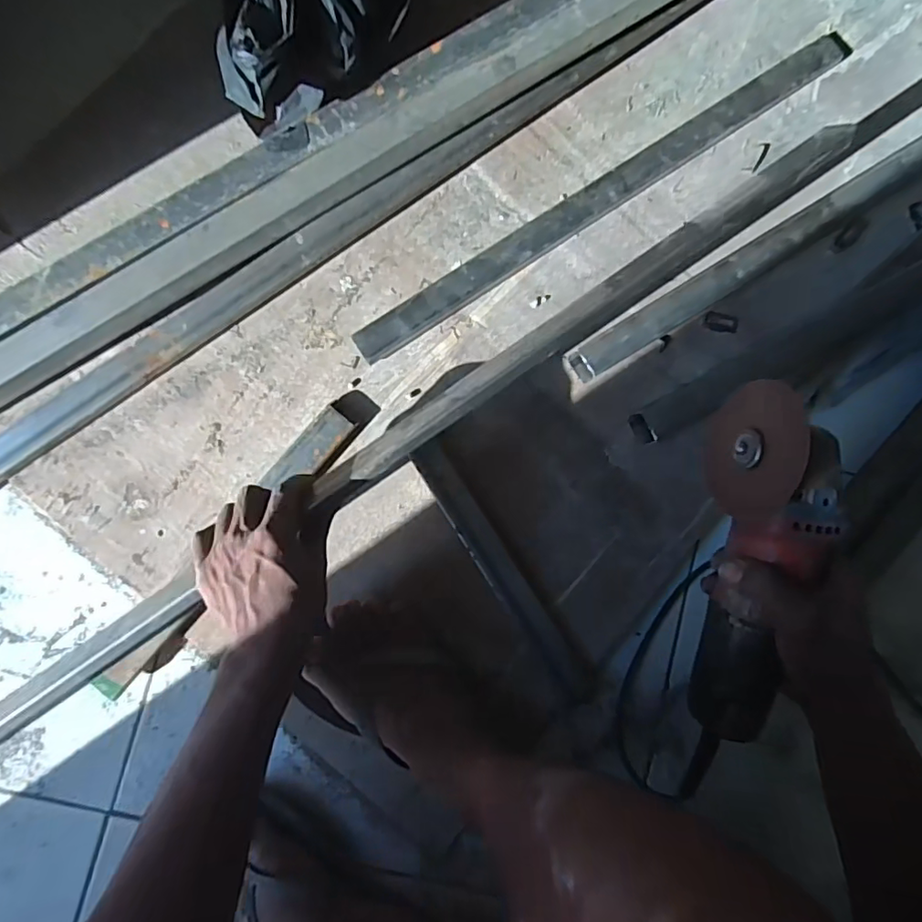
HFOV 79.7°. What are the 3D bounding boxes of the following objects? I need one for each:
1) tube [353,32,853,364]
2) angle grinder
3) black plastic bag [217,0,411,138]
[{"bbox_3d":[0.159,-0.282,0.578,0.619,0.022,0.032,-34,89,-6],"label":"tube"},{"bbox_3d":[0.222,0.113,0.414,0.069,0.079,0.334,2,101,-4],"label":"angle grinder"},{"bbox_3d":[-0.130,-0.410,0.494,0.146,0.091,0.213,11,85,-3],"label":"black plastic bag"}]

